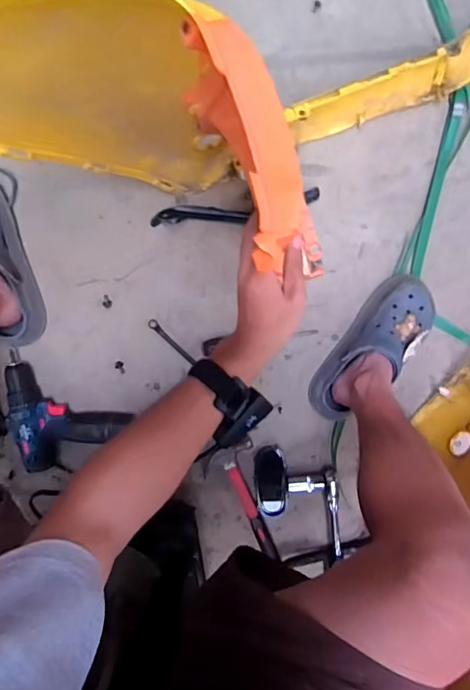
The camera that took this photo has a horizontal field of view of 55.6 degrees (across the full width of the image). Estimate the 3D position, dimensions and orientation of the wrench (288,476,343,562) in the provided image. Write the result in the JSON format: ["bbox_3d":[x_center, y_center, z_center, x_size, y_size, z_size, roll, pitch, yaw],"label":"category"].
[{"bbox_3d":[0.152,0.301,0.795,0.083,0.038,0.133,-13,98,-2],"label":"wrench"}]

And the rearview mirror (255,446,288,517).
[{"bbox_3d":[0.066,0.246,0.802,0.055,0.027,0.124,-4,98,-4],"label":"rearview mirror"}]

